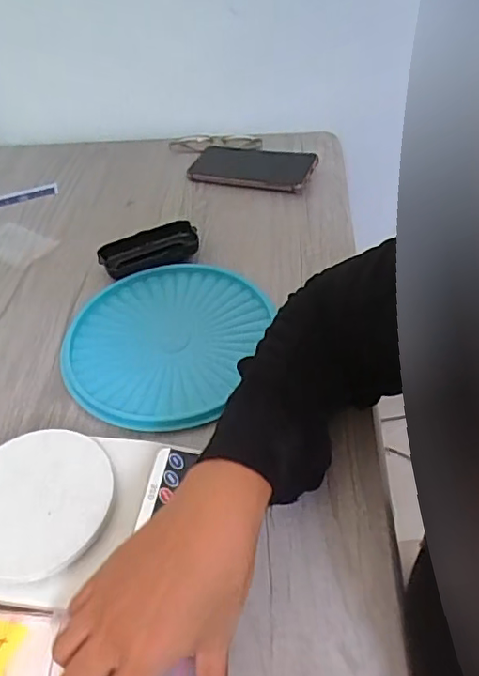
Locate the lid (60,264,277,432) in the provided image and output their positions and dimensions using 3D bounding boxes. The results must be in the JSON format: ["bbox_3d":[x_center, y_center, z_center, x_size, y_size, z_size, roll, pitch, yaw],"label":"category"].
[{"bbox_3d":[-0.078,0.000,0.536,0.179,0.015,0.199,13,50,17],"label":"lid"}]

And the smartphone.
[{"bbox_3d":[0.017,-0.230,0.737,0.165,0.010,0.080,9,58,17],"label":"smartphone"}]

